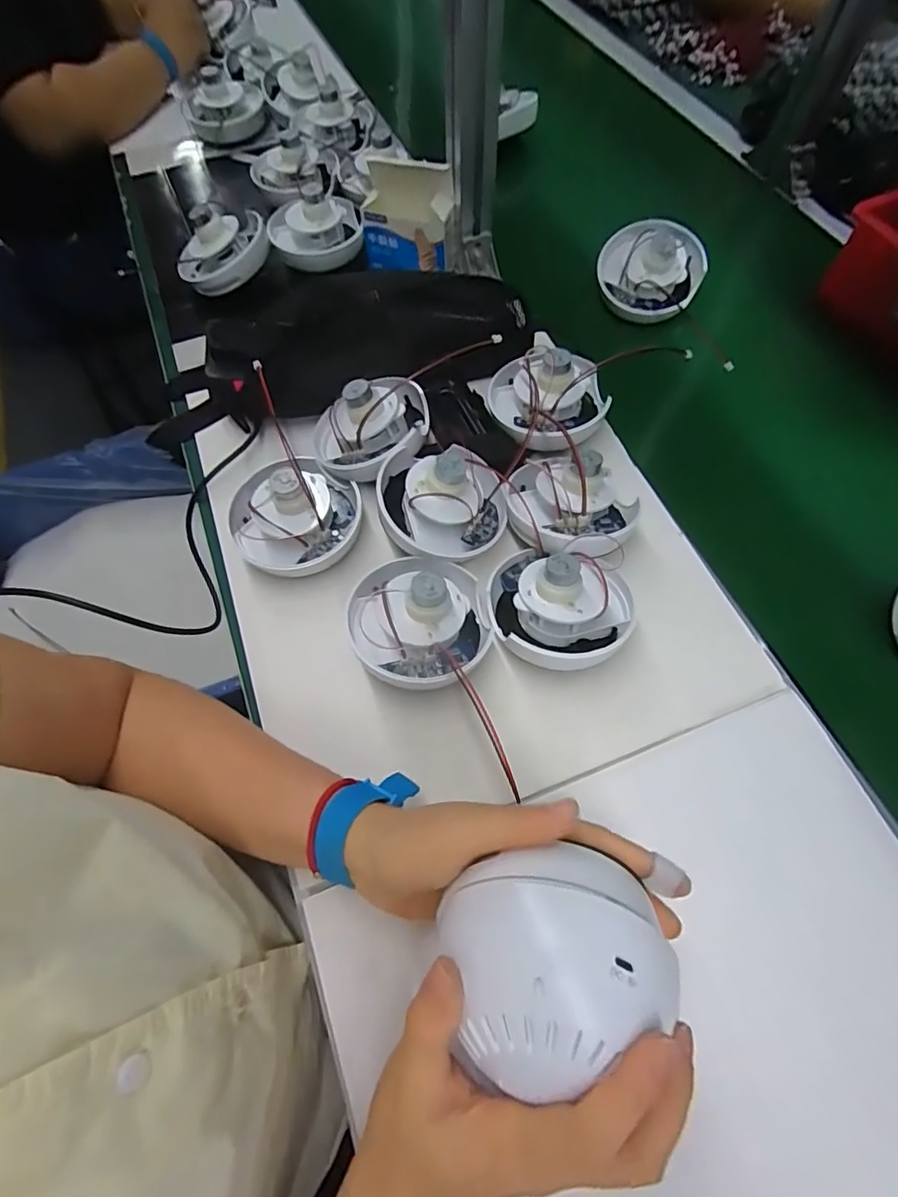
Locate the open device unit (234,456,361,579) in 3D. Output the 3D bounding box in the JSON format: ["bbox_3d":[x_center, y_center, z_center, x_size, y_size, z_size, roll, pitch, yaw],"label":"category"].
[{"bbox_3d":[-0.128,-0.073,0.439,0.107,0.064,0.102,-23,66,-10],"label":"open device unit"}]

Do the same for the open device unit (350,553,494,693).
[{"bbox_3d":[-0.020,0.014,0.389,0.102,0.066,0.106,11,65,7],"label":"open device unit"}]

